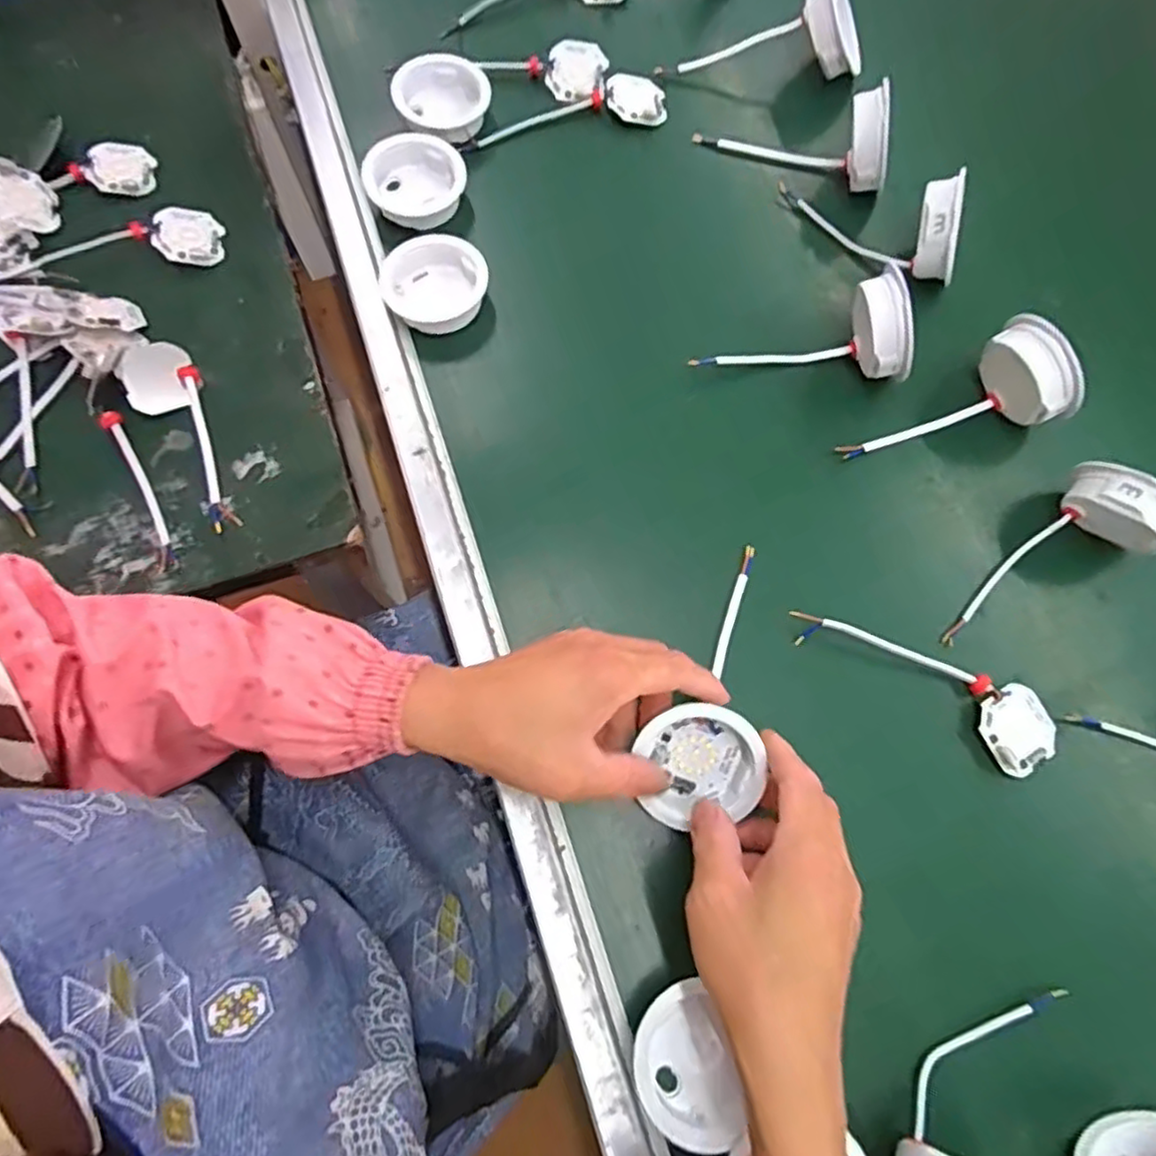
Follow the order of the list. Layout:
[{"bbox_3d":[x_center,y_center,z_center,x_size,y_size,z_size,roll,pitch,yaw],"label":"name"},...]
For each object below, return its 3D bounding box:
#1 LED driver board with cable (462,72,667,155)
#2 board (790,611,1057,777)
[{"bbox_3d":[-0.012,-0.369,0.547,0.167,0.014,0.042,-11,72,-6],"label":"LED driver board with cable"},{"bbox_3d":[0.212,0.058,0.415,0.166,0.023,0.049,32,73,9],"label":"board"}]

